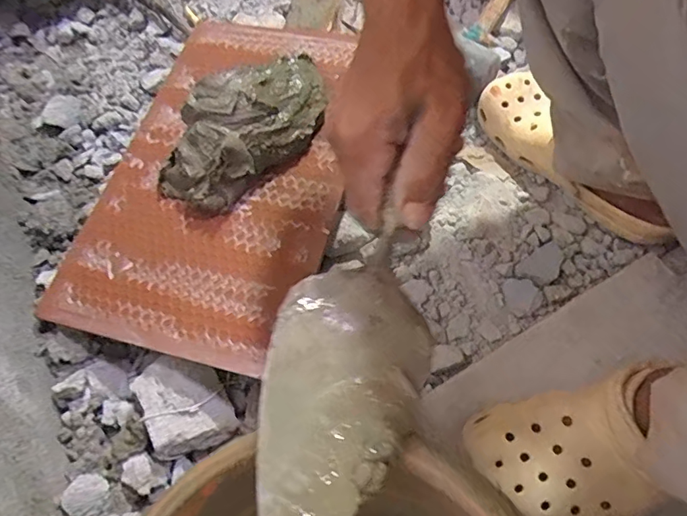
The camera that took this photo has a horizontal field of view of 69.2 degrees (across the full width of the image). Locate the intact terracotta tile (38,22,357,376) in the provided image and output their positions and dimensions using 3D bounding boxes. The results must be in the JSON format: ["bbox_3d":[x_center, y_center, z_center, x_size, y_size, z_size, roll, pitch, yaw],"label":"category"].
[{"bbox_3d":[-0.122,-0.101,0.525,0.249,0.027,0.402,12,66,9],"label":"intact terracotta tile"}]

